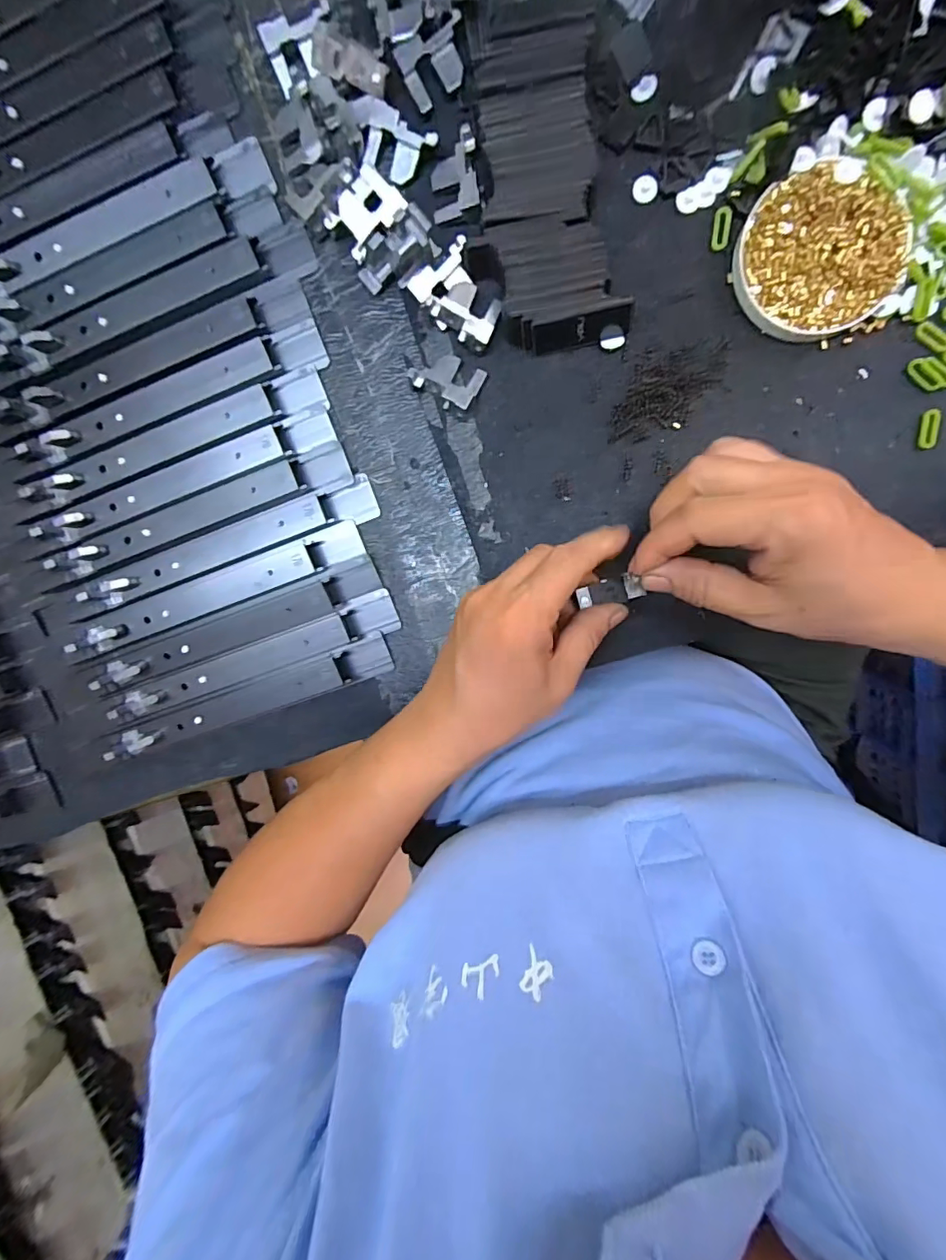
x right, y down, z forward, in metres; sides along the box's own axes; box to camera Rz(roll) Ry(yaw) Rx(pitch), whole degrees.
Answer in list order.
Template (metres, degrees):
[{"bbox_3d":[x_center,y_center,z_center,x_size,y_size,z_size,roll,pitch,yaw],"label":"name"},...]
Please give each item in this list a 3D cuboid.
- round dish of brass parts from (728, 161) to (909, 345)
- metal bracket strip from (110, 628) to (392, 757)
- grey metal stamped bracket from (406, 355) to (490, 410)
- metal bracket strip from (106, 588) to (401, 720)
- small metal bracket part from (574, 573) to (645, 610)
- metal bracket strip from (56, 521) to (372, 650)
[{"bbox_3d":[0.168,-0.183,0.246,0.074,0.013,0.073,-23,96,7],"label":"round dish of brass parts"},{"bbox_3d":[-0.130,0.042,0.296,0.170,0.020,0.023,-21,96,7],"label":"metal bracket strip"},{"bbox_3d":[-0.012,-0.133,0.268,0.034,0.006,0.031,42,73,6],"label":"grey metal stamped bracket"},{"bbox_3d":[-0.126,0.018,0.285,0.167,0.008,0.022,-20,96,7],"label":"metal bracket strip"},{"bbox_3d":[0.071,-0.020,0.259,0.034,0.005,0.013,-11,97,1],"label":"small metal bracket part"},{"bbox_3d":[-0.143,-0.020,0.287,0.170,0.023,0.021,-22,96,7],"label":"metal bracket strip"}]

